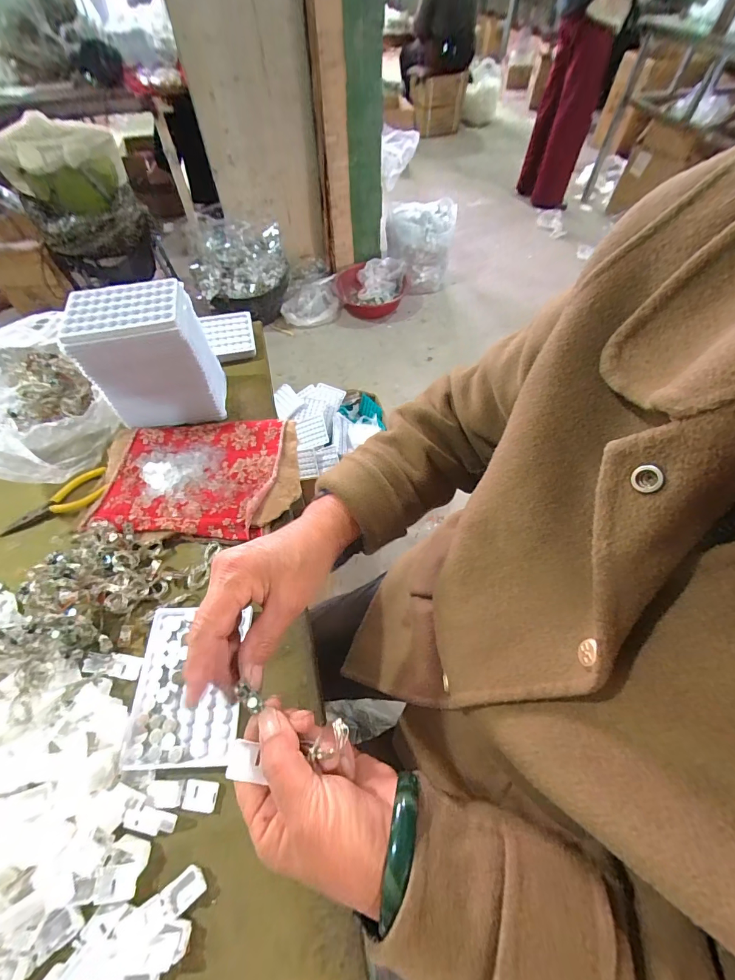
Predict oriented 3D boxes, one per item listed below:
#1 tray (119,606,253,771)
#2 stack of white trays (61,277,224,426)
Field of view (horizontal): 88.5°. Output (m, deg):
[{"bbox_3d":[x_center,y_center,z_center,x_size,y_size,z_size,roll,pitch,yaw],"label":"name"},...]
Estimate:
[{"bbox_3d":[-0.164,0.172,0.343,0.090,0.010,0.131,-5,58,-3],"label":"tray"},{"bbox_3d":[-0.265,-0.165,0.473,0.134,0.150,0.086,-12,58,-8],"label":"stack of white trays"}]

